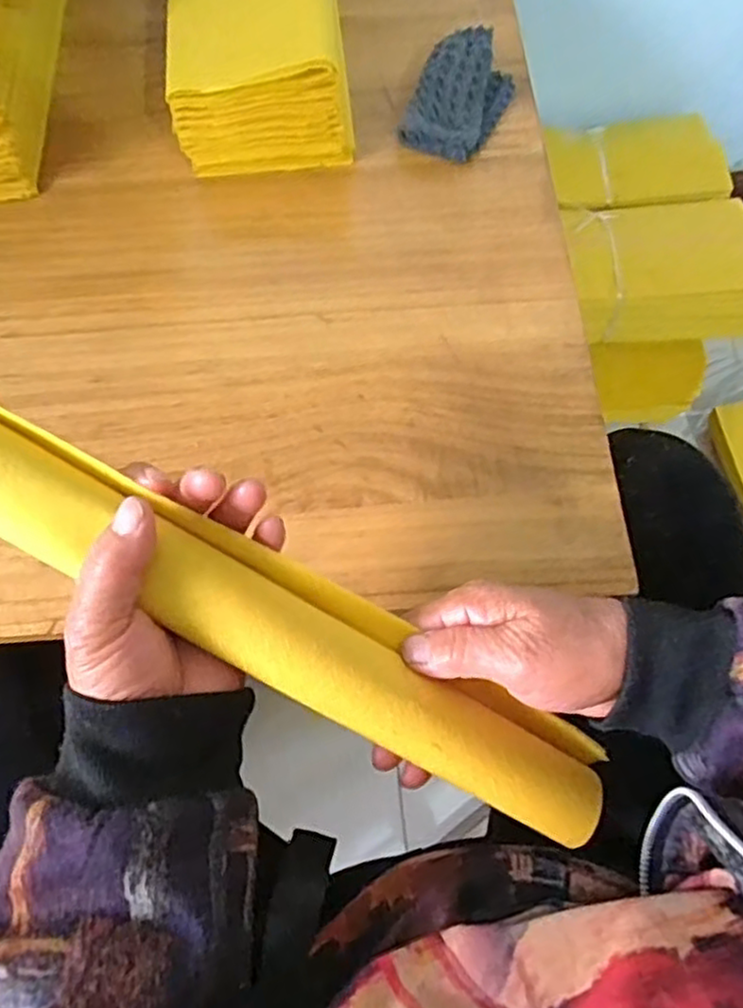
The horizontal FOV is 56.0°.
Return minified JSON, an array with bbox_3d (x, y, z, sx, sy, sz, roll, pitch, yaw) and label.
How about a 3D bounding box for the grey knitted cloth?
[{"bbox_3d":[0.070,-0.327,0.555,0.067,0.031,0.104,25,70,10],"label":"grey knitted cloth"}]

